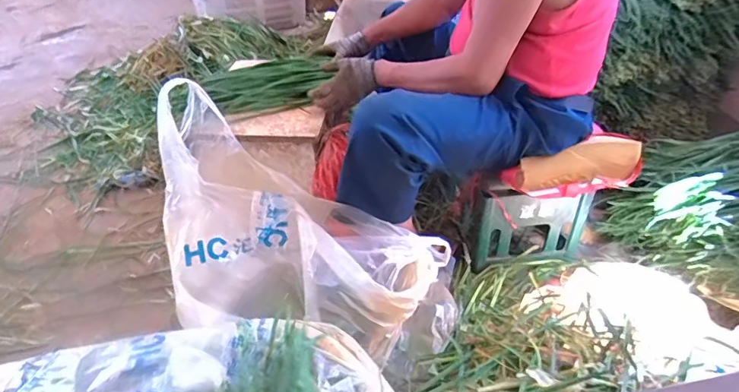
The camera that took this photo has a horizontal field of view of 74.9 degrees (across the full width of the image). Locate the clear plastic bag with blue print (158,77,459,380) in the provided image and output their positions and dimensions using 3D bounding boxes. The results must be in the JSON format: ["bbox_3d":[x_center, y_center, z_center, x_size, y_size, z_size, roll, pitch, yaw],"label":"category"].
[{"bbox_3d":[-0.169,0.089,0.981,0.731,0.206,0.370,29,43,9],"label":"clear plastic bag with blue print"}]

